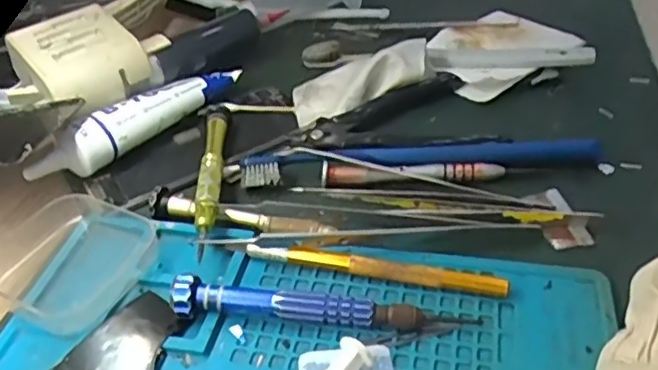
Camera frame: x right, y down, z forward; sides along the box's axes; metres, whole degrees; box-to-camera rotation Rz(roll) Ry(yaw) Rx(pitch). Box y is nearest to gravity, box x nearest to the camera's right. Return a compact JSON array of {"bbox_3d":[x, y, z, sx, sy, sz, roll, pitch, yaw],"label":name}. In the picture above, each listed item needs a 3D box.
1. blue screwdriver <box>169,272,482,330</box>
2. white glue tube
[{"bbox_3d":[-0.002,0.048,0.258,0.121,0.019,0.014,0,40,6],"label":"blue screwdriver"},{"bbox_3d":[-0.104,-0.037,0.362,0.024,0.031,0.134,25,48,31],"label":"white glue tube"}]

